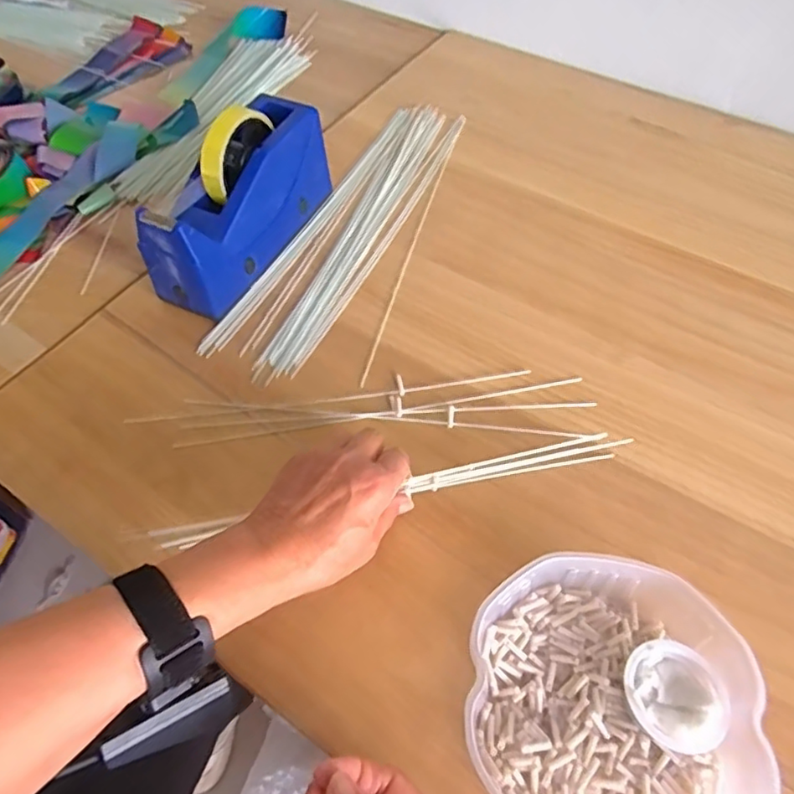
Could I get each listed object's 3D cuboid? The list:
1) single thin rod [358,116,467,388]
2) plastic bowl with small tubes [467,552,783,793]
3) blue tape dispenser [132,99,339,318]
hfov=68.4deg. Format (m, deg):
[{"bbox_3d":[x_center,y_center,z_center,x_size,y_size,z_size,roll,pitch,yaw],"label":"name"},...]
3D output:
[{"bbox_3d":[0.023,-0.167,0.584,0.008,0.004,0.389,13,58,9],"label":"single thin rod"},{"bbox_3d":[0.118,0.174,0.329,0.149,0.043,0.153,0,57,0],"label":"plastic bowl with small tubes"},{"bbox_3d":[-0.141,-0.179,0.526,0.066,0.116,0.202,24,60,16],"label":"blue tape dispenser"}]

